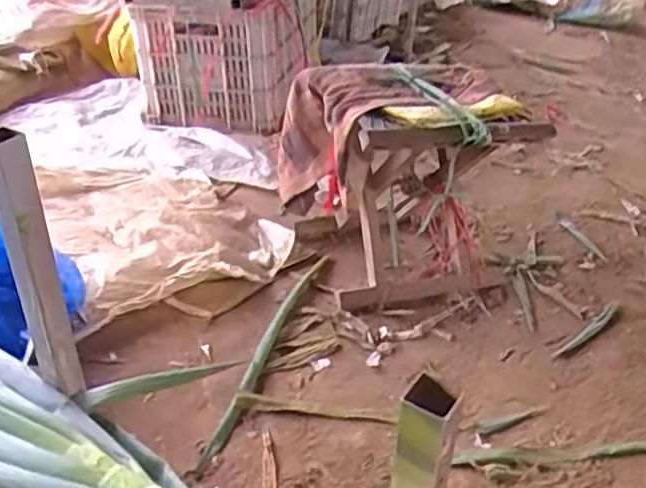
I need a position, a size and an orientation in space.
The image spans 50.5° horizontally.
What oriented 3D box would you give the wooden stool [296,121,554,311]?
[{"bbox_3d":[0.145,-0.100,1.188,0.333,0.311,0.264,-10,36,-19],"label":"wooden stool"}]

